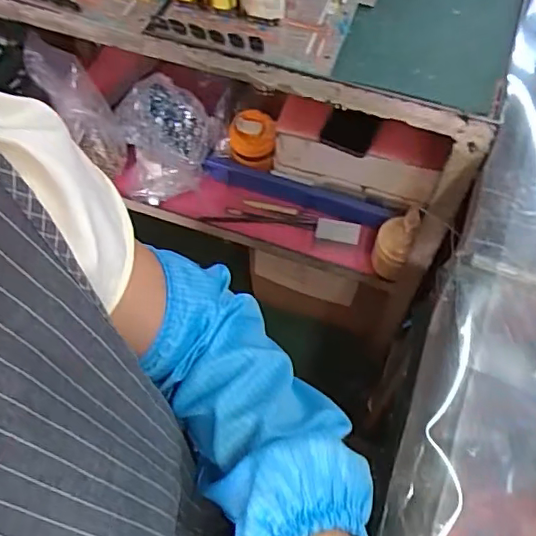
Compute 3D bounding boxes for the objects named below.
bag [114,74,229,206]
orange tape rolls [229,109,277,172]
[{"bbox_3d":[-0.163,-0.246,0.993,0.192,0.146,0.175,-10,63,-4],"label":"bag"},{"bbox_3d":[-0.026,-0.220,0.980,0.074,0.074,0.072,0,63,1],"label":"orange tape rolls"}]

